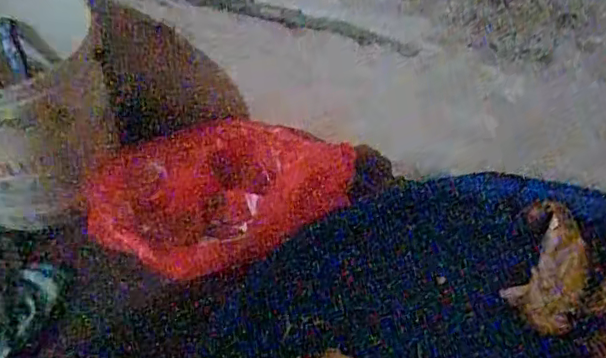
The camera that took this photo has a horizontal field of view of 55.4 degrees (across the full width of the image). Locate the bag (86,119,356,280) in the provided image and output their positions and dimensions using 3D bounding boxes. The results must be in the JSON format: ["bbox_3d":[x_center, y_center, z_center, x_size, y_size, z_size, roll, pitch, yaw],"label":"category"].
[{"bbox_3d":[-0.084,0.022,0.609,0.273,0.098,0.142,-15,52,-14],"label":"bag"}]

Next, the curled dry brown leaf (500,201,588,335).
[{"bbox_3d":[0.226,0.078,0.532,0.061,0.009,0.121,15,68,11],"label":"curled dry brown leaf"}]

